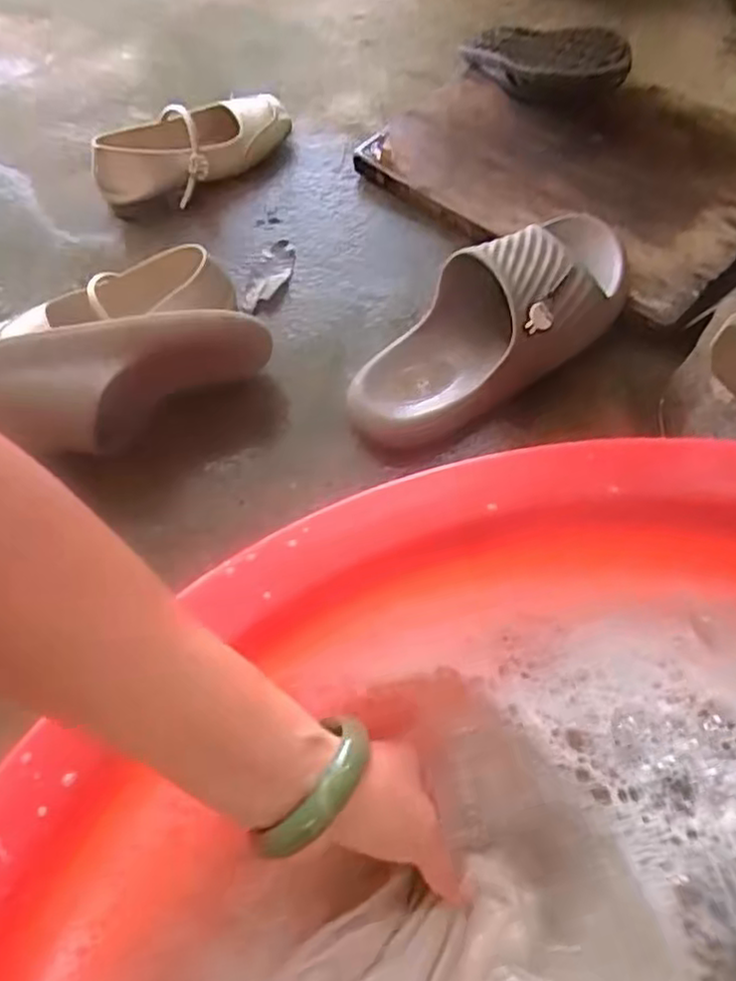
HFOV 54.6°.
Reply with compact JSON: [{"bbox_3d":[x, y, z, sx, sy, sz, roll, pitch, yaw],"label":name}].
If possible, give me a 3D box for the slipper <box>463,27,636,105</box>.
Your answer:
[{"bbox_3d":[0.171,-0.457,0.758,0.080,0.045,0.215,-36,51,-17],"label":"slipper"}]

